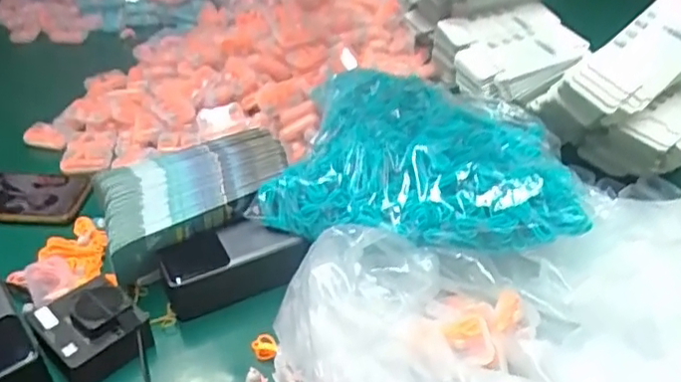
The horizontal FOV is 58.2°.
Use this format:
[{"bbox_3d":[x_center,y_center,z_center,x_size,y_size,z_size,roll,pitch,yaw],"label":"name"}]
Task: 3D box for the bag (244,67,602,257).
[{"bbox_3d":[0.076,-0.044,0.608,0.275,0.068,0.226,5,40,5],"label":"bag"}]

